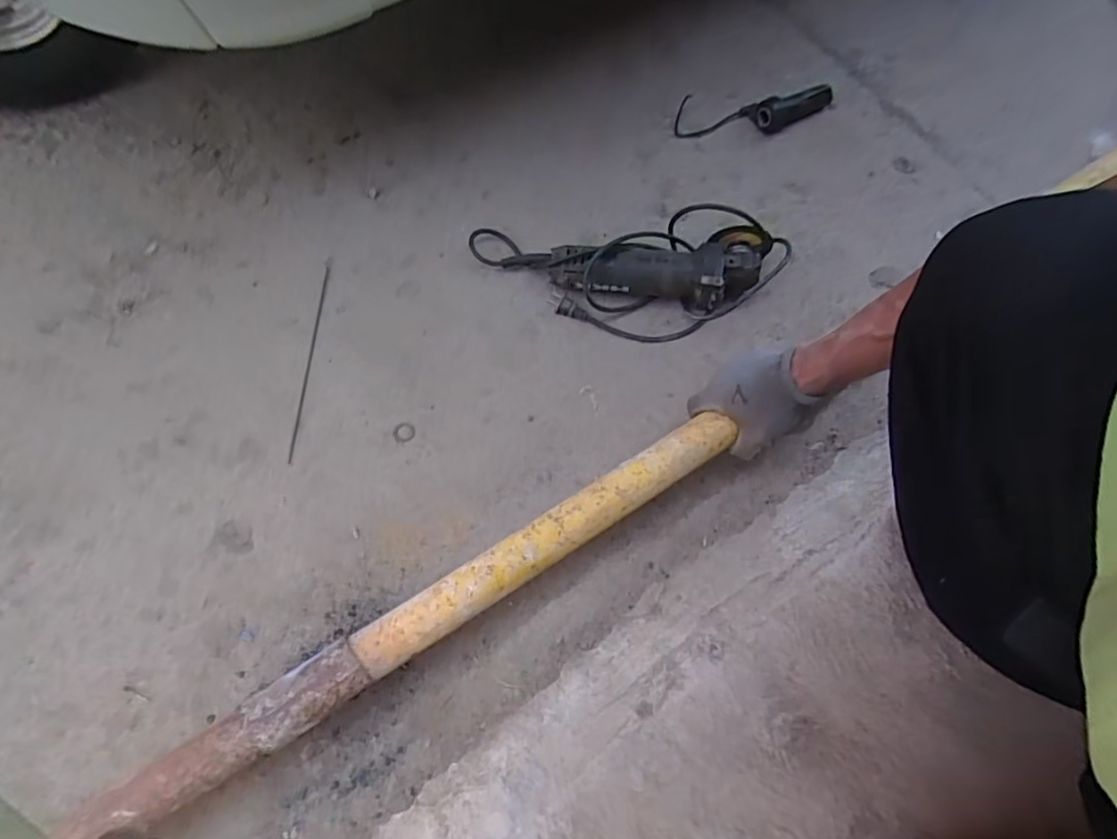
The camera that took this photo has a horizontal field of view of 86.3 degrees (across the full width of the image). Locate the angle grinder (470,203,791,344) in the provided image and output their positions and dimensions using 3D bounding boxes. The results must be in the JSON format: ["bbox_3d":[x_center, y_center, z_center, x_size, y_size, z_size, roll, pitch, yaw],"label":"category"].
[{"bbox_3d":[0.092,-0.192,0.762,0.409,0.069,0.158,0,67,0],"label":"angle grinder"}]

